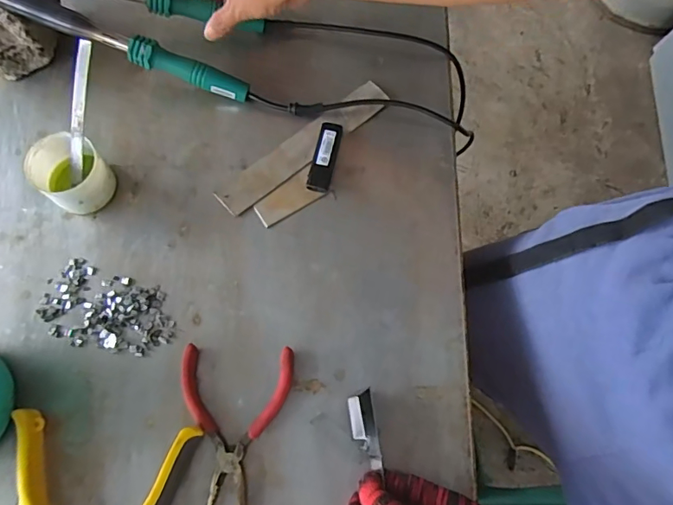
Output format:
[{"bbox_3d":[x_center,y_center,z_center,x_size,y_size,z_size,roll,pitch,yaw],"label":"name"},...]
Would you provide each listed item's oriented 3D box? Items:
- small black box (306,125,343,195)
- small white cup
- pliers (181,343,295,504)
[{"bbox_3d":[-0.012,-0.102,0.524,0.024,0.012,0.080,12,71,4],"label":"small black box"},{"bbox_3d":[-0.259,-0.076,0.493,0.069,0.053,0.061,35,74,11],"label":"small white cup"},{"bbox_3d":[-0.094,0.155,0.433,0.098,0.013,0.143,5,71,2],"label":"pliers"}]

